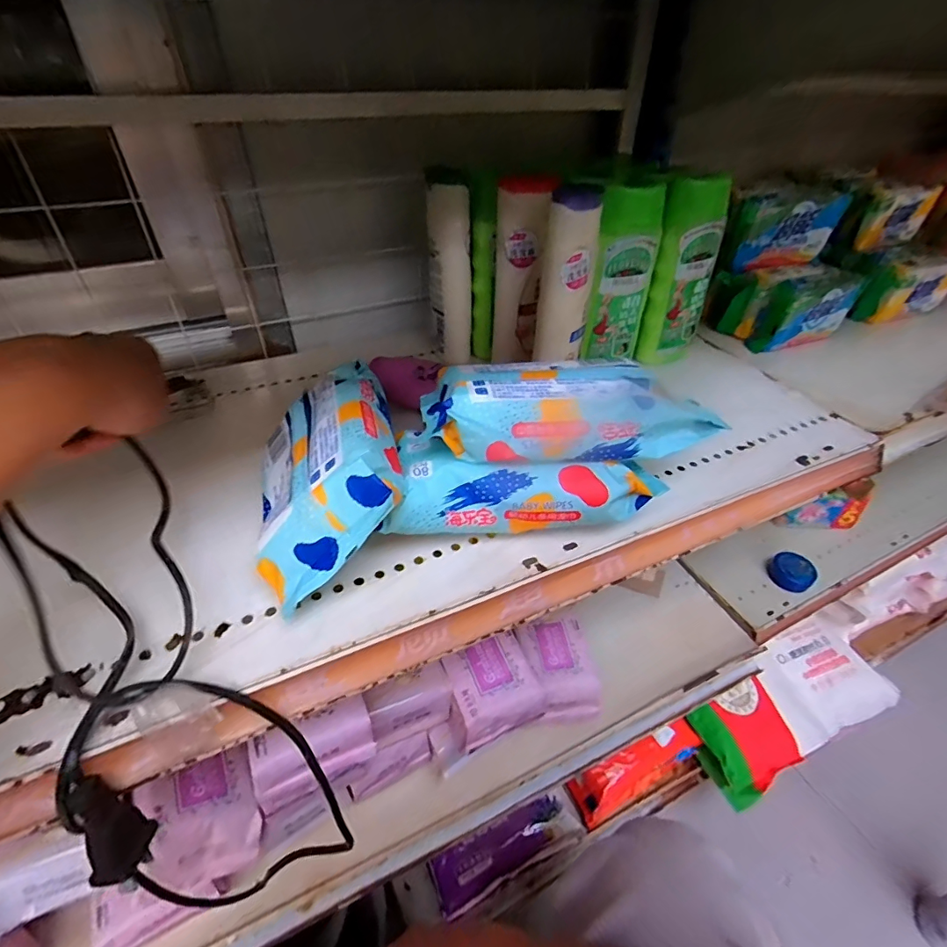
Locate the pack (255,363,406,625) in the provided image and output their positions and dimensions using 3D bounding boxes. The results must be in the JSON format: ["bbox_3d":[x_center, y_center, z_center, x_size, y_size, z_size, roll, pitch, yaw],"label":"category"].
[{"bbox_3d":[-0.093,0.001,0.295,0.101,0.053,0.150,-41,38,17],"label":"pack"}]

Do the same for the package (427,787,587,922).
[{"bbox_3d":[0.045,0.500,0.648,0.205,0.049,0.060,-17,44,-20],"label":"package"}]

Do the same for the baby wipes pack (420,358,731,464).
[{"bbox_3d":[0.059,-0.044,0.311,0.176,0.041,0.081,-4,41,-5],"label":"baby wipes pack"}]

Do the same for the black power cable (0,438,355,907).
[{"bbox_3d":[-0.161,0.103,0.261,0.095,0.087,0.256,-22,76,-24],"label":"black power cable"}]

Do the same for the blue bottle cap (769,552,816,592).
[{"bbox_3d":[0.432,0.130,0.659,0.057,0.022,0.054,0,41,0],"label":"blue bottle cap"}]

